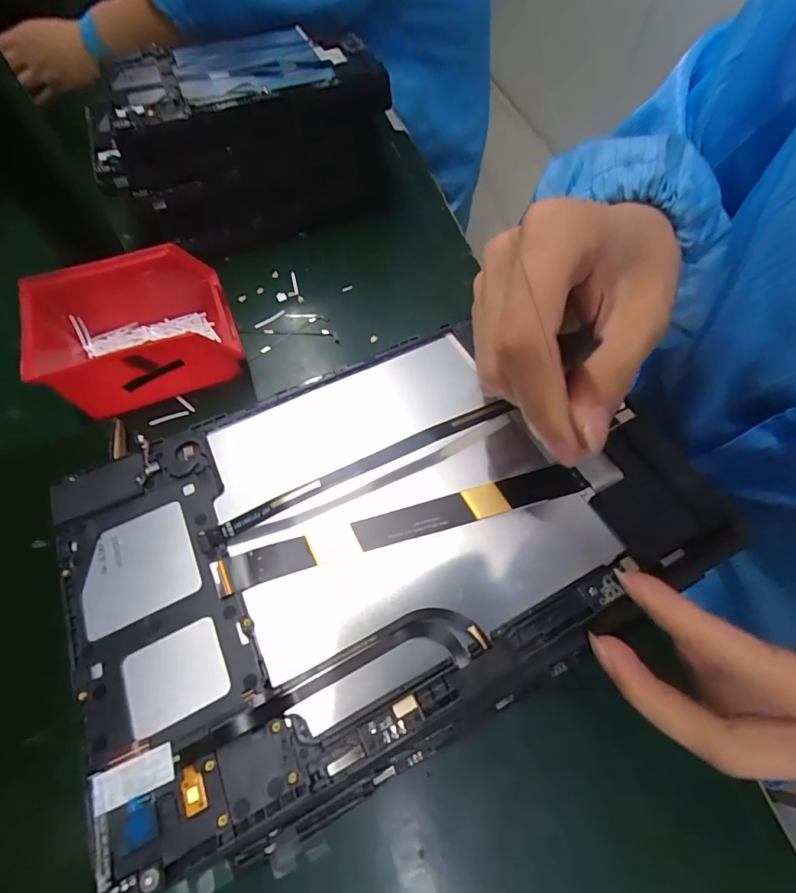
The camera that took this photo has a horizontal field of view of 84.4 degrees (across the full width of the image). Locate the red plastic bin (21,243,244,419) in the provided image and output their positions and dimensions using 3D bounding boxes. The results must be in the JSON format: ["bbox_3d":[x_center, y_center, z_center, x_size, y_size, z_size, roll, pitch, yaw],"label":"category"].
[{"bbox_3d":[-0.224,-0.092,0.362,0.164,0.065,0.108,-20,64,-10],"label":"red plastic bin"}]

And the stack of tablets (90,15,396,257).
[{"bbox_3d":[-0.165,-0.321,0.457,0.264,0.122,0.191,-22,65,-11],"label":"stack of tablets"}]

